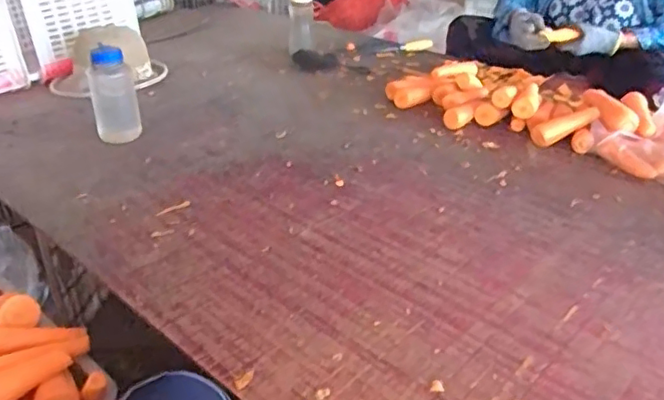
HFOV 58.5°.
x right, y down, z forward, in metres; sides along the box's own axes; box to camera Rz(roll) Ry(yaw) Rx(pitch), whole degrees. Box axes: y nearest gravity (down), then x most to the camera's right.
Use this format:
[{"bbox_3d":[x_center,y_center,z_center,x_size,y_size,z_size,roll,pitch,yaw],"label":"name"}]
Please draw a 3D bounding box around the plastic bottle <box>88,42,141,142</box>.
[{"bbox_3d":[-0.413,-0.206,1.117,0.082,0.168,0.064,-12,33,-24],"label":"plastic bottle"}]

